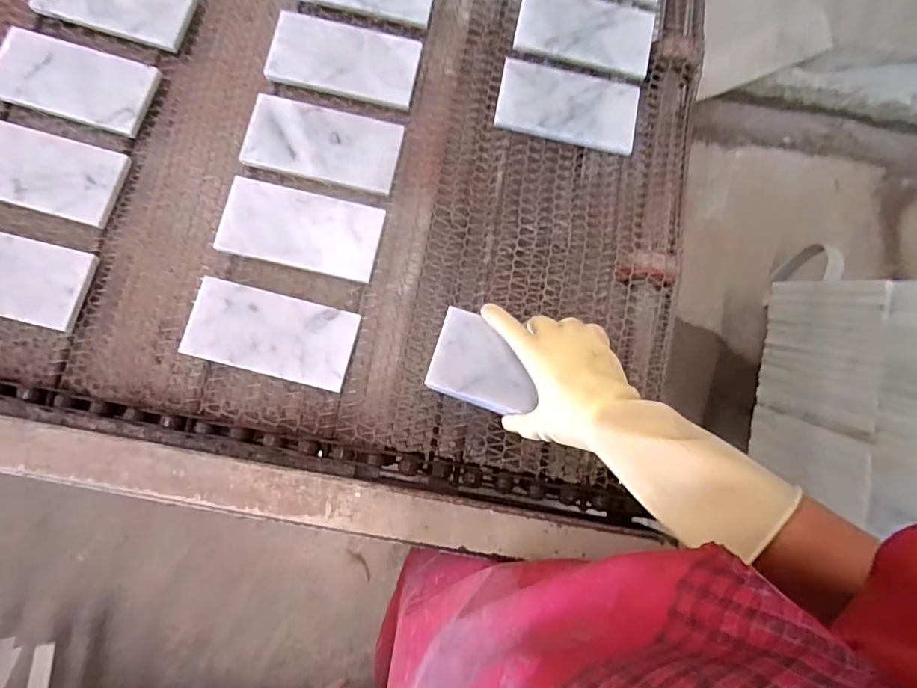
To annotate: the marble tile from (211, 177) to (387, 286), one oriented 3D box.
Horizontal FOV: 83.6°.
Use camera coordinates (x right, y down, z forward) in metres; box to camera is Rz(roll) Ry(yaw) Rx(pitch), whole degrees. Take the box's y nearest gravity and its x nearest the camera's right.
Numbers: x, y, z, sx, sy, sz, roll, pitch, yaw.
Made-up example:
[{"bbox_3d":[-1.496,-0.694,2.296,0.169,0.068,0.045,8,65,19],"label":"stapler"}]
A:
[{"bbox_3d":[-0.159,-0.117,0.517,0.155,0.007,0.080,11,80,-1],"label":"marble tile"}]

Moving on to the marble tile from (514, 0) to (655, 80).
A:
[{"bbox_3d":[0.151,-0.369,0.603,0.156,0.016,0.087,13,80,0],"label":"marble tile"}]

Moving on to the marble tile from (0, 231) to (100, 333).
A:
[{"bbox_3d":[-0.444,-0.068,0.497,0.162,0.014,0.080,13,83,3],"label":"marble tile"}]

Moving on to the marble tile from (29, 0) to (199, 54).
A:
[{"bbox_3d":[-0.379,-0.379,0.558,0.166,0.014,0.081,16,80,0],"label":"marble tile"}]

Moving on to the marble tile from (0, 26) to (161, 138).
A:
[{"bbox_3d":[-0.405,-0.275,0.539,0.160,0.016,0.080,16,80,0],"label":"marble tile"}]

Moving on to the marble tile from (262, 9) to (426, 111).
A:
[{"bbox_3d":[-0.125,-0.314,0.558,0.158,0.009,0.084,11,80,-1],"label":"marble tile"}]

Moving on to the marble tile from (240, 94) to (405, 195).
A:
[{"bbox_3d":[-0.142,-0.211,0.541,0.157,0.011,0.085,13,80,0],"label":"marble tile"}]

